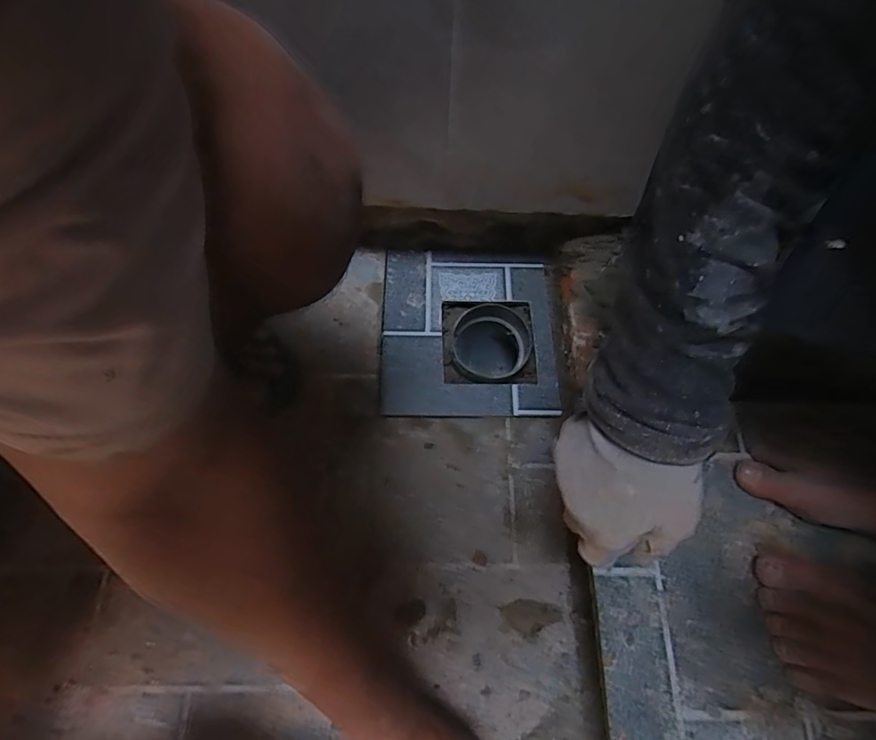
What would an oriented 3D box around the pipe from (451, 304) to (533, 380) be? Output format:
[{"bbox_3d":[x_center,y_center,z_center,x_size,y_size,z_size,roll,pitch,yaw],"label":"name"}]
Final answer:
[{"bbox_3d":[0.060,-0.018,0.621,0.091,0.101,0.094,0,67,-1],"label":"pipe"}]

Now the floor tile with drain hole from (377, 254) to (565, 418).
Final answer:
[{"bbox_3d":[0.037,-0.049,0.597,0.204,0.012,0.218,1,66,-2],"label":"floor tile with drain hole"}]

